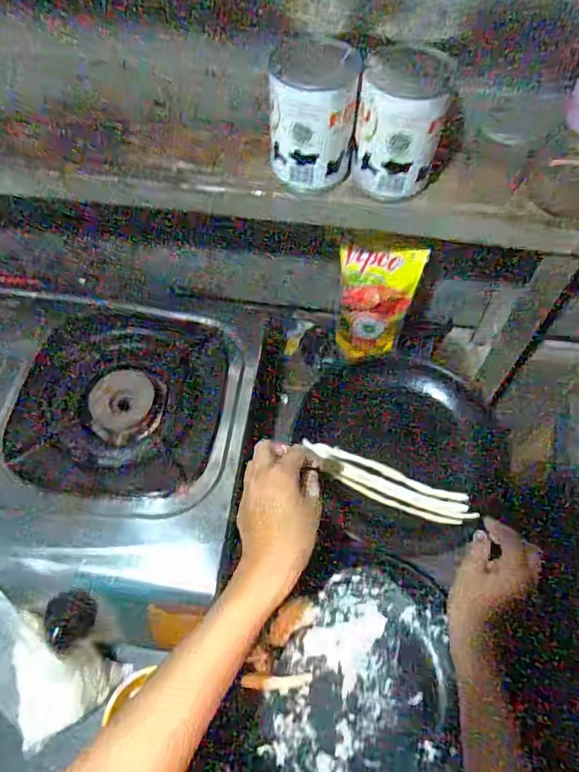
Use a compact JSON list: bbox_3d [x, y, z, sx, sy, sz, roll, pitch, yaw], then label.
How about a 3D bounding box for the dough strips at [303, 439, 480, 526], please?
[{"bbox_3d":[0.115,0.114,0.620,0.200,0.019,0.045,23,65,11],"label":"dough strips"}]

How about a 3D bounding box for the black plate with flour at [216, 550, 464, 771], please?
[{"bbox_3d":[0.053,0.294,0.518,0.211,0.024,0.245,2,63,3],"label":"black plate with flour"}]

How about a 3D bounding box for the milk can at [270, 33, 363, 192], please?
[{"bbox_3d":[0.022,-0.230,0.453,0.069,0.097,0.068,-1,63,1],"label":"milk can"}]

